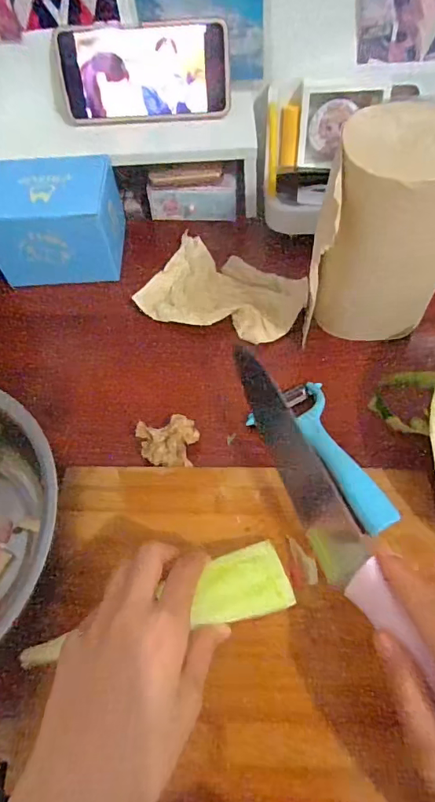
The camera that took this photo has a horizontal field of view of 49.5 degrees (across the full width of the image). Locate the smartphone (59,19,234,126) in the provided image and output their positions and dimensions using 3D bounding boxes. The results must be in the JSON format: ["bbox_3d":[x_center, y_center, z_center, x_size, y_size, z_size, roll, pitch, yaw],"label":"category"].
[{"bbox_3d":[-0.073,-0.325,0.470,0.168,0.080,0.009,-2,36,3],"label":"smartphone"}]

